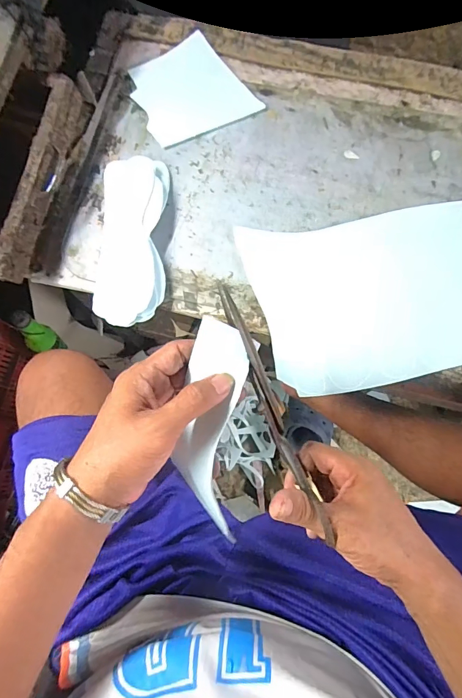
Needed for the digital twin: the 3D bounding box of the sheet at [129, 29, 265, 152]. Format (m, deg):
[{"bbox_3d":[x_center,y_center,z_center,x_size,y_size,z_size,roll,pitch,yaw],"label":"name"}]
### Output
[{"bbox_3d":[-0.073,-0.426,0.656,0.167,0.007,0.182,-31,79,-5],"label":"sheet"}]

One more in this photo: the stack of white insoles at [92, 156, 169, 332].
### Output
[{"bbox_3d":[-0.144,-0.163,0.578,0.096,0.034,0.267,-1,76,1],"label":"stack of white insoles"}]

